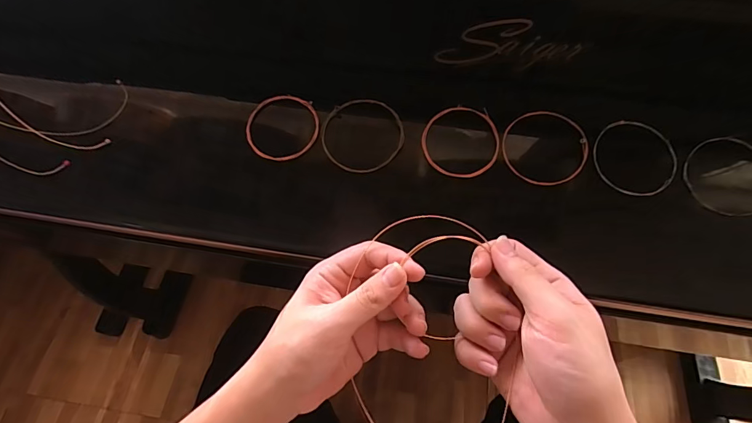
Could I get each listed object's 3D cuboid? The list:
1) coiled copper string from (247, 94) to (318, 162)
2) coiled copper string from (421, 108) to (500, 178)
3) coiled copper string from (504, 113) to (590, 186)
[{"bbox_3d":[-0.088,-0.080,0.391,0.068,0.007,0.069,-1,72,2],"label":"coiled copper string"},{"bbox_3d":[0.078,-0.064,0.381,0.069,0.009,0.070,-1,77,3],"label":"coiled copper string"},{"bbox_3d":[0.154,-0.058,0.374,0.075,0.006,0.072,8,74,7],"label":"coiled copper string"}]

